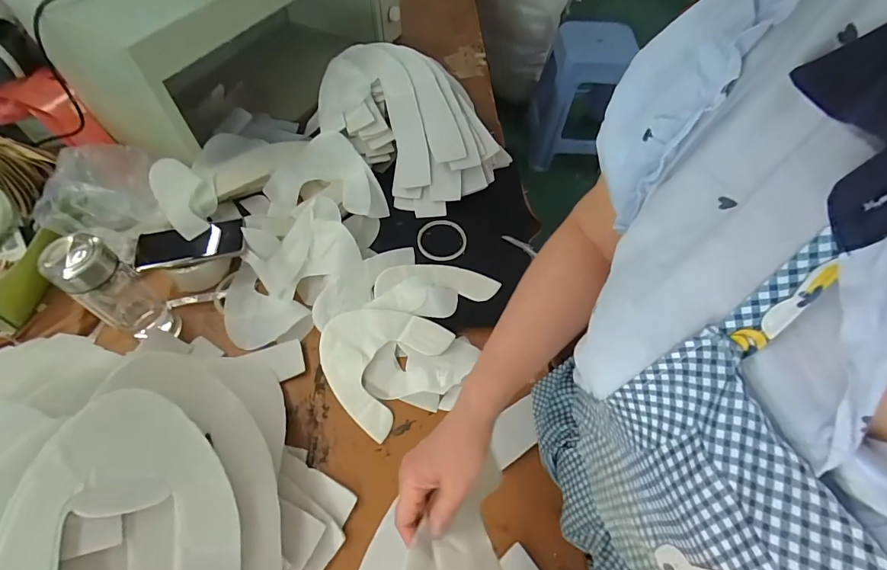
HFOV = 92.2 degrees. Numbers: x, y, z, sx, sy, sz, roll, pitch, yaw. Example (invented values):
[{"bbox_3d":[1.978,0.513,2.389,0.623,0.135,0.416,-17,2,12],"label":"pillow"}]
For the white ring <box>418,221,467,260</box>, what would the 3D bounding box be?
[{"bbox_3d":[-0.003,-0.081,0.752,0.085,0.008,0.090,1,56,-2],"label":"white ring"}]

